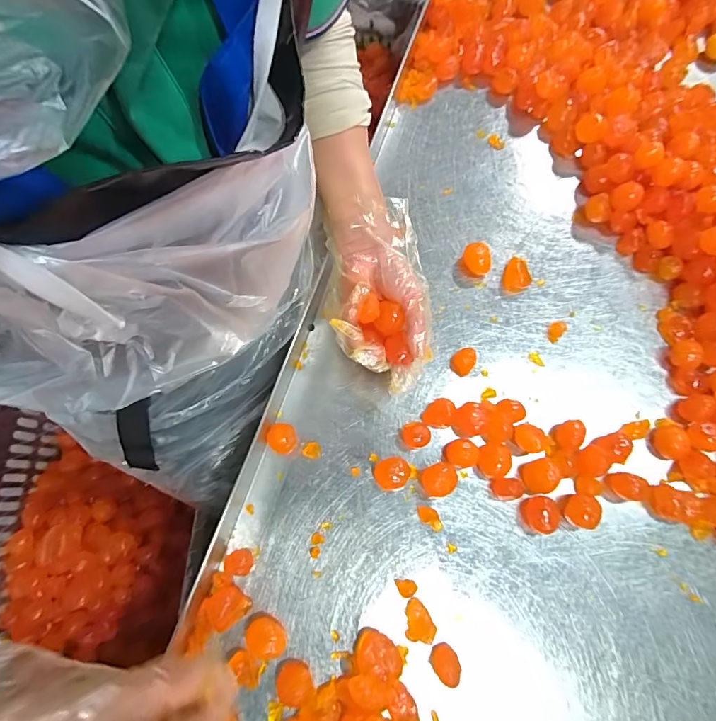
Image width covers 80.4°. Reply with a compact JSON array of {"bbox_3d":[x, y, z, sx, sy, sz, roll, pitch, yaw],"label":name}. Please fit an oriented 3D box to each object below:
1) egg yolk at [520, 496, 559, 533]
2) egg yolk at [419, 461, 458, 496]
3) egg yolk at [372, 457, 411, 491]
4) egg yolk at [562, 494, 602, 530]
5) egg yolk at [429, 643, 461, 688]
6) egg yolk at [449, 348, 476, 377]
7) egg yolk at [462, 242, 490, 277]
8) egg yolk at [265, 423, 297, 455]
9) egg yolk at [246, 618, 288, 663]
[{"bbox_3d":[0.163,0.138,0.381,0.029,0.017,0.030,0,73,0],"label":"egg yolk"},{"bbox_3d":[0.073,0.107,0.382,0.032,0.014,0.027,-17,74,-5],"label":"egg yolk"},{"bbox_3d":[0.031,0.102,0.382,0.031,0.013,0.027,-13,74,-4],"label":"egg yolk"},{"bbox_3d":[0.201,0.136,0.381,0.030,0.023,0.027,8,73,3],"label":"egg yolk"},{"bbox_3d":[0.071,0.247,0.345,0.021,0.013,0.027,-30,75,-9],"label":"egg yolk"},{"bbox_3d":[0.105,0.000,0.424,0.021,0.016,0.028,34,76,10],"label":"egg yolk"},{"bbox_3d":[0.127,-0.109,0.455,0.028,0.020,0.029,4,73,1],"label":"egg yolk"},{"bbox_3d":[-0.071,0.073,0.392,0.029,0.018,0.027,4,73,1],"label":"egg yolk"},{"bbox_3d":[-0.076,0.226,0.346,0.030,0.016,0.029,0,73,0],"label":"egg yolk"}]

